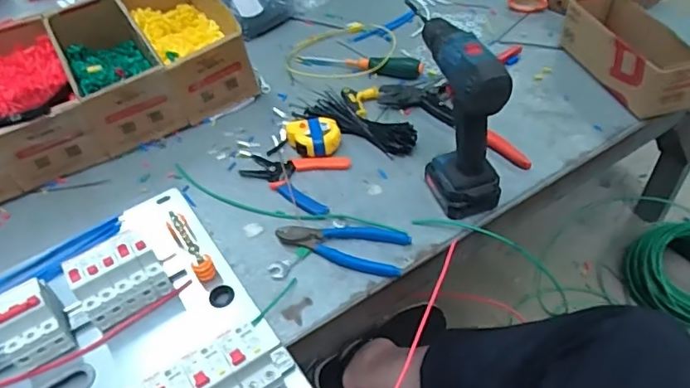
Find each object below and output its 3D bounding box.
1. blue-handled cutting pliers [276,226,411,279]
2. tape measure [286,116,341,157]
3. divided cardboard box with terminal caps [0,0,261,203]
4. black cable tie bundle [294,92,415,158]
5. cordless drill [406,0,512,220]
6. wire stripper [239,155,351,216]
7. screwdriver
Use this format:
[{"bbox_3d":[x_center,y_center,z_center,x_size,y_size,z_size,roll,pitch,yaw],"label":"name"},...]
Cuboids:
[{"bbox_3d":[-0.005,0.061,0.671,0.160,0.019,0.061,12,49,17],"label":"blue-handled cutting pliers"},{"bbox_3d":[-0.045,-0.084,0.800,0.081,0.037,0.076,-3,47,3],"label":"tape measure"},{"bbox_3d":[-0.451,-0.183,0.878,0.517,0.114,0.328,-25,49,-17],"label":"divided cardboard box with terminal caps"},{"bbox_3d":[0.016,-0.109,0.814,0.193,0.034,0.049,24,54,26],"label":"black cable tie bundle"},{"bbox_3d":[0.135,-0.094,0.666,0.067,0.220,0.152,-18,47,-10],"label":"cordless drill"},{"bbox_3d":[-0.078,-0.025,0.765,0.144,0.011,0.102,12,49,17],"label":"wire stripper"},{"bbox_3d":[0.020,-0.228,0.943,0.229,0.037,0.032,14,50,19],"label":"screwdriver"}]

